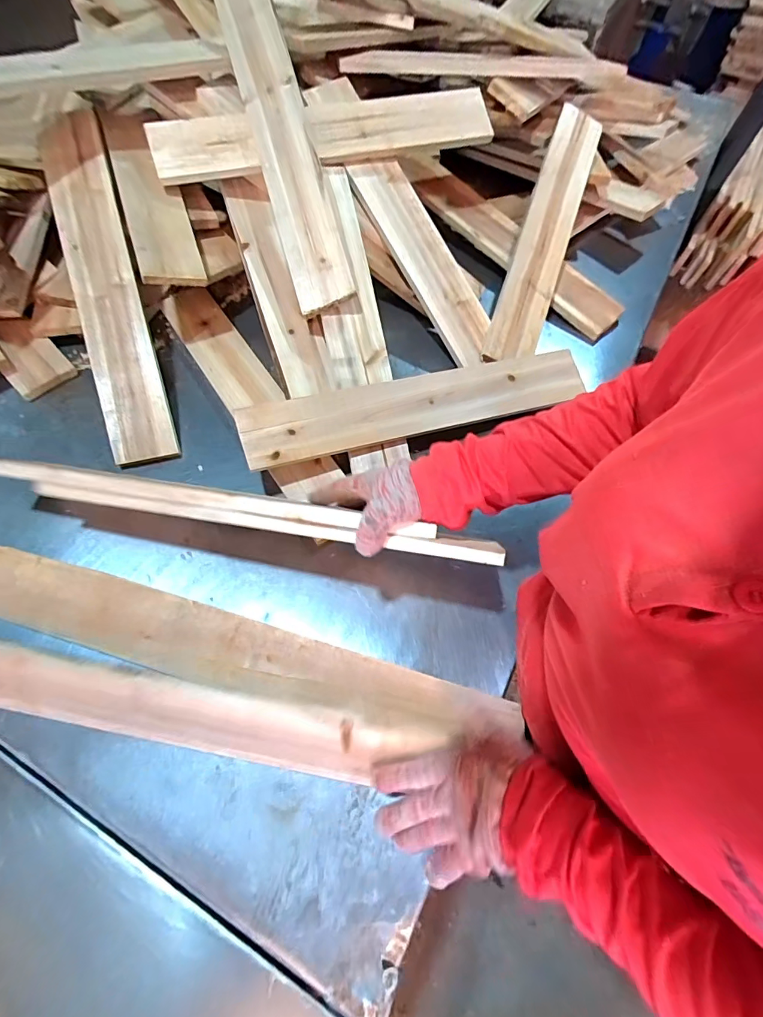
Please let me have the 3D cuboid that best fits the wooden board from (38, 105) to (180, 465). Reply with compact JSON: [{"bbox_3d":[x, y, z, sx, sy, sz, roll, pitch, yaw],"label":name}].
[{"bbox_3d":[-0.374,-0.304,0.597,0.073,0.018,0.493,-14,86,-10],"label":"wooden board"}]

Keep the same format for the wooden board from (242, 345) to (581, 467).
[{"bbox_3d":[0.060,-0.142,0.594,0.478,0.010,0.079,-15,82,-17],"label":"wooden board"}]

